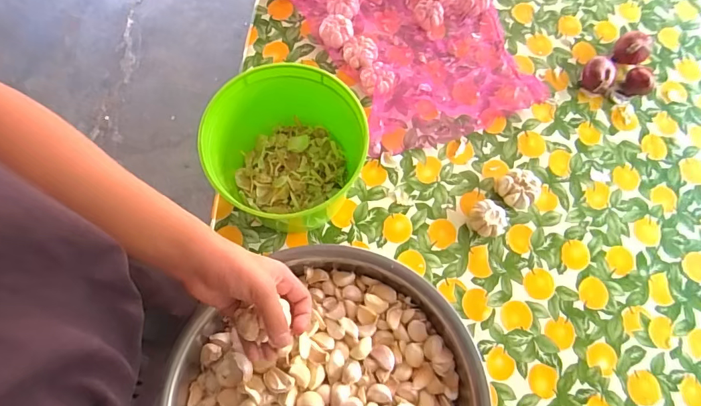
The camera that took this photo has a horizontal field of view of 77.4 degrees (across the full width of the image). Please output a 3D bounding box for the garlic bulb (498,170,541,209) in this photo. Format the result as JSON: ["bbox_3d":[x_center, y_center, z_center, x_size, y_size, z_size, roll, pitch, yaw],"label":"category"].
[{"bbox_3d":[0.270,-0.022,0.704,0.062,0.038,0.063,1,72,-2],"label":"garlic bulb"}]

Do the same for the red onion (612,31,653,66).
[{"bbox_3d":[0.508,-0.276,0.791,0.055,0.052,0.059,1,72,-2],"label":"red onion"}]

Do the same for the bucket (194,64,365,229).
[{"bbox_3d":[-0.097,-0.071,0.634,0.183,0.165,0.205,35,74,9],"label":"bucket"}]

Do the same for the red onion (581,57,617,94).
[{"bbox_3d":[0.436,-0.223,0.773,0.054,0.045,0.057,1,72,-2],"label":"red onion"}]

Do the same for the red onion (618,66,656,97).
[{"bbox_3d":[0.508,-0.211,0.773,0.042,0.043,0.050,-36,77,-13],"label":"red onion"}]

